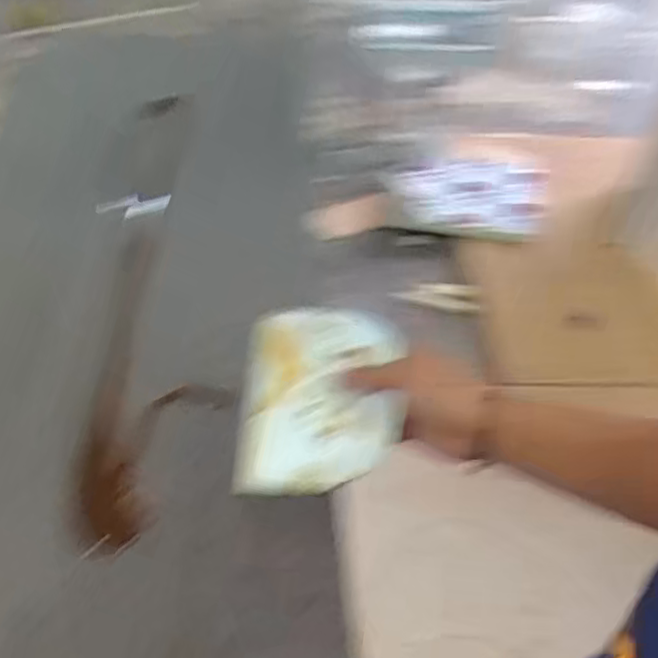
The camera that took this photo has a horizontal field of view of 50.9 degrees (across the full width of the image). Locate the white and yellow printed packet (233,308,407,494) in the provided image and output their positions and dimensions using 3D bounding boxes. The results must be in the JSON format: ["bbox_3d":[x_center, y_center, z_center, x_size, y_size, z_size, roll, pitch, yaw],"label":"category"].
[{"bbox_3d":[-0.008,0.056,0.555,0.130,0.016,0.147,-4,70,16],"label":"white and yellow printed packet"}]

